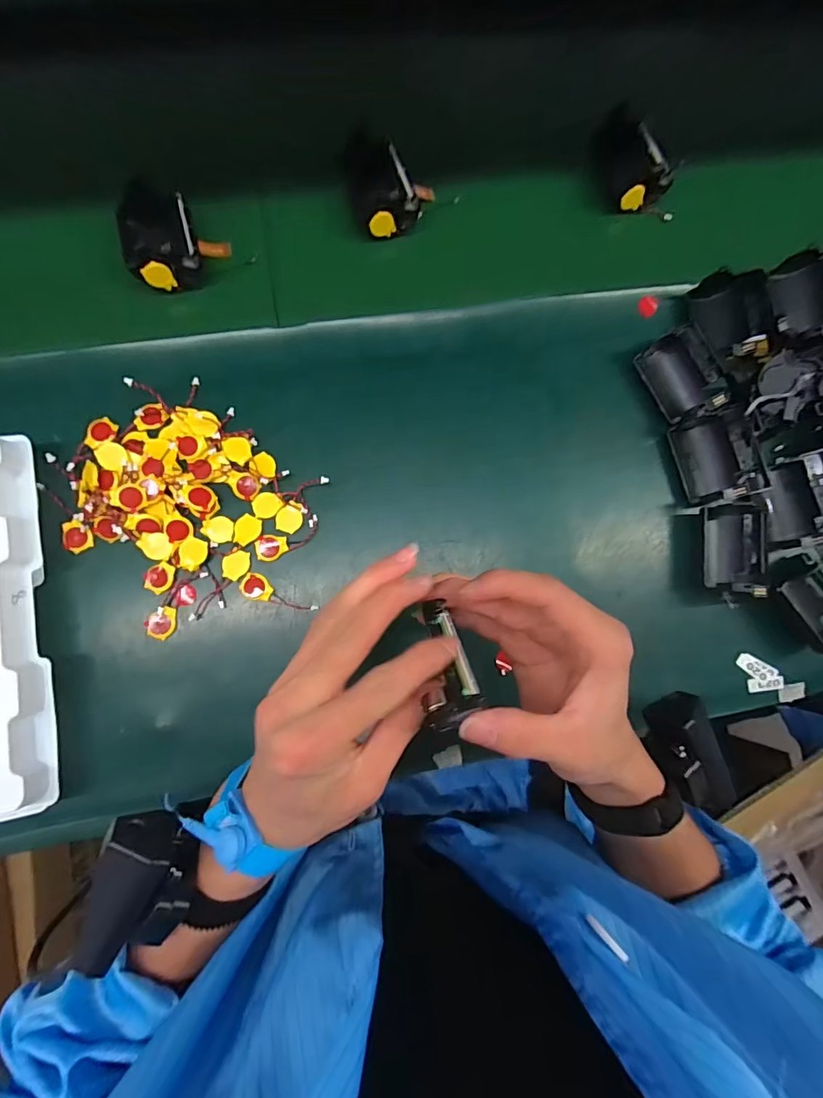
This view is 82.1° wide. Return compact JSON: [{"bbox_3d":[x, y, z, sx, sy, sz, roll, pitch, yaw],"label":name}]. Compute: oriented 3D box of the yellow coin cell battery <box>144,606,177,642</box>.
[{"bbox_3d":[-0.186,0.055,0.353,0.019,0.004,0.024,44,81,3],"label":"yellow coin cell battery"}]

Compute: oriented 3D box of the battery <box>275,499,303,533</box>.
[{"bbox_3d":[-0.094,-0.025,0.363,0.019,0.004,0.024,18,81,-1],"label":"battery"}]

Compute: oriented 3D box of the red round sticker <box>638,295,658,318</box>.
[{"bbox_3d":[0.207,-0.212,0.412,0.016,0.004,0.021,26,83,6],"label":"red round sticker"}]

